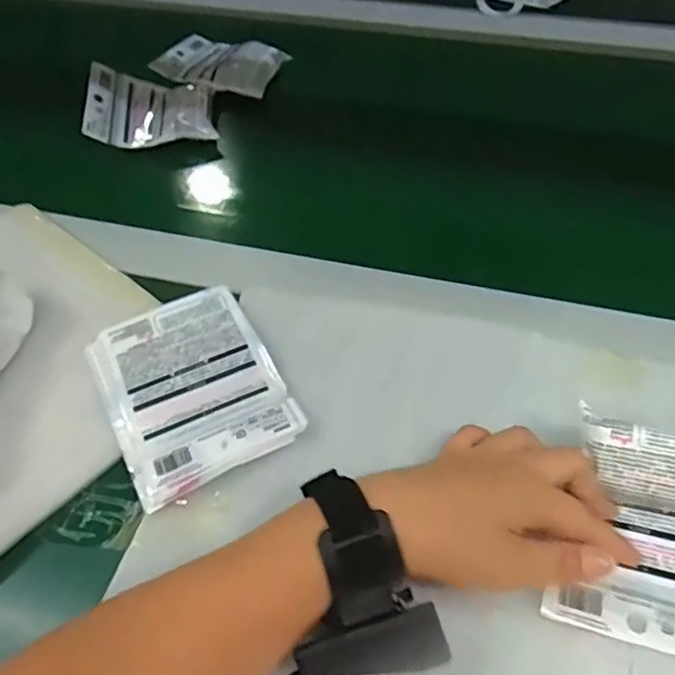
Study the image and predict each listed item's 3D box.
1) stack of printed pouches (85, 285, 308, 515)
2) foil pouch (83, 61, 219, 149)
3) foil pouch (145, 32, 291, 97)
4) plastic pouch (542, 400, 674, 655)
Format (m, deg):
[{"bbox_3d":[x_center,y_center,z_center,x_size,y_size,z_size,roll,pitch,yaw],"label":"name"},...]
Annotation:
[{"bbox_3d":[-0.099,0.032,0.407,0.110,0.011,0.143,-27,56,-14],"label":"stack of printed pouches"},{"bbox_3d":[-0.189,-0.236,0.611,0.117,0.034,0.106,-5,53,-1],"label":"foil pouch"},{"bbox_3d":[-0.133,-0.310,0.684,0.132,0.020,0.097,19,56,16],"label":"foil pouch"},{"bbox_3d":[0.171,0.104,0.323,0.091,0.042,0.110,12,55,13],"label":"plastic pouch"}]

